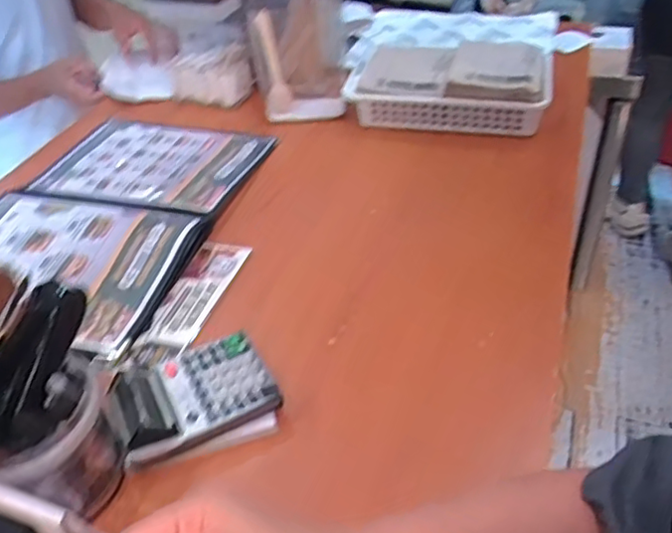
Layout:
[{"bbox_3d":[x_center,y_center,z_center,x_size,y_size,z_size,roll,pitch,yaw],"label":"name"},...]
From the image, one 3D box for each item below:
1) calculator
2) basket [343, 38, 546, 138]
[{"bbox_3d":[-0.127,0.111,0.559,0.136,0.039,0.098,-19,43,-16],"label":"calculator"},{"bbox_3d":[0.174,-0.288,0.978,0.297,0.095,0.176,7,42,13],"label":"basket"}]

